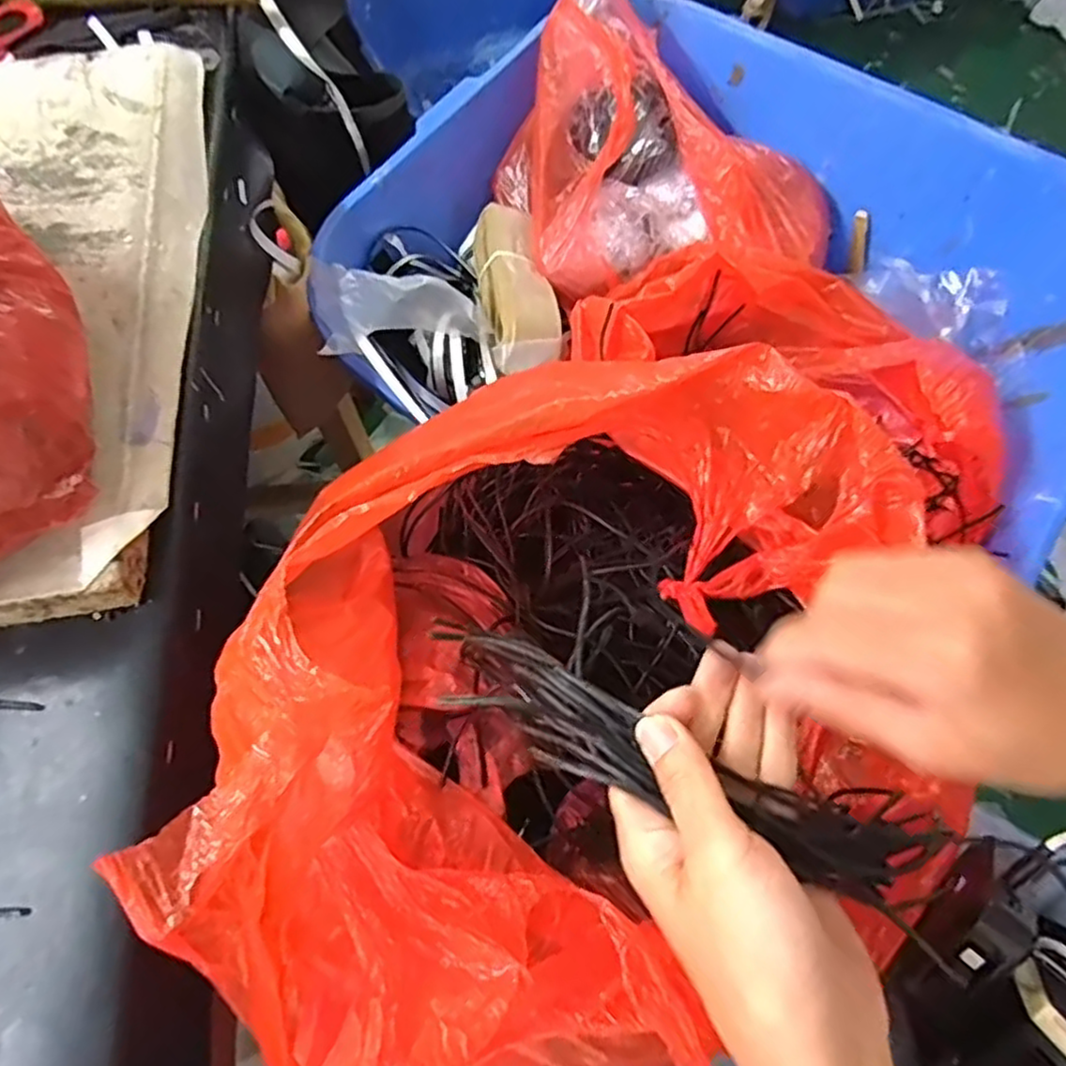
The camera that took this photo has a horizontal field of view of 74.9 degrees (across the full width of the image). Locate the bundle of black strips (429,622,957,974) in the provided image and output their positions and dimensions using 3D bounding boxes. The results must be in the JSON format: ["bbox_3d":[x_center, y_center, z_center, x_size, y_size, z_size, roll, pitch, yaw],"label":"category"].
[{"bbox_3d":[0.048,0.085,0.268,0.201,0.019,0.043,23,68,14],"label":"bundle of black strips"}]

